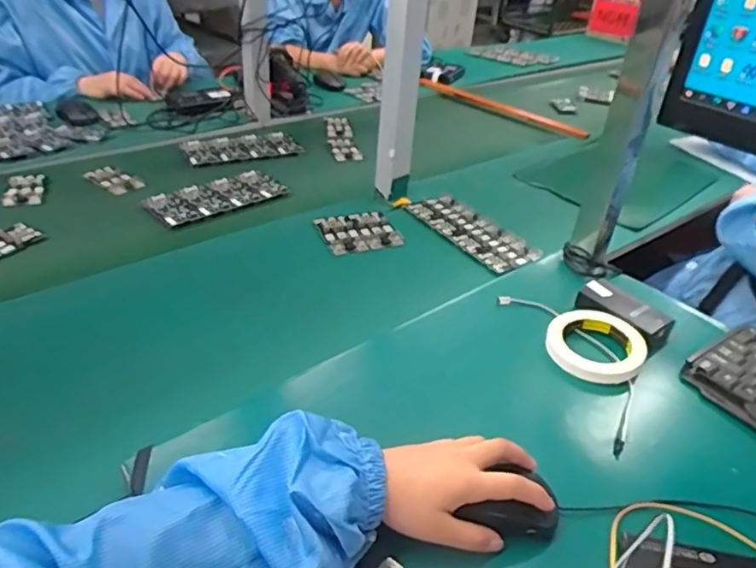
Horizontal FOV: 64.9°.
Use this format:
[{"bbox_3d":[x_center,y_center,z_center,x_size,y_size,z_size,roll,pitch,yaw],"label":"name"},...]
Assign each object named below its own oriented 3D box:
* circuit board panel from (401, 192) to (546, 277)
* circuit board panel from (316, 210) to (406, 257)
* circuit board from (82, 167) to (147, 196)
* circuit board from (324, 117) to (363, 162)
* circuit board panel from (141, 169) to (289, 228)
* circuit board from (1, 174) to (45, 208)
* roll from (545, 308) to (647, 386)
[{"bbox_3d":[0.151,-0.084,0.928,0.104,0.008,0.227,-18,41,-30],"label":"circuit board panel"},{"bbox_3d":[-0.030,-0.078,0.904,0.111,0.011,0.104,-10,37,-21],"label":"circuit board panel"},{"bbox_3d":[-0.450,-0.179,1.013,0.103,0.008,0.054,26,40,27],"label":"circuit board"},{"bbox_3d":[-0.077,-0.306,1.251,0.059,0.012,0.231,-3,35,-12],"label":"circuit board"},{"bbox_3d":[-0.262,-0.145,0.981,0.222,0.012,0.093,-25,44,-36],"label":"circuit board panel"},{"bbox_3d":[-0.563,-0.147,0.946,0.053,0.013,0.102,-8,37,-18],"label":"circuit board"},{"bbox_3d":[0.248,0.069,0.675,0.102,0.029,0.102,3,35,-2],"label":"roll"}]

